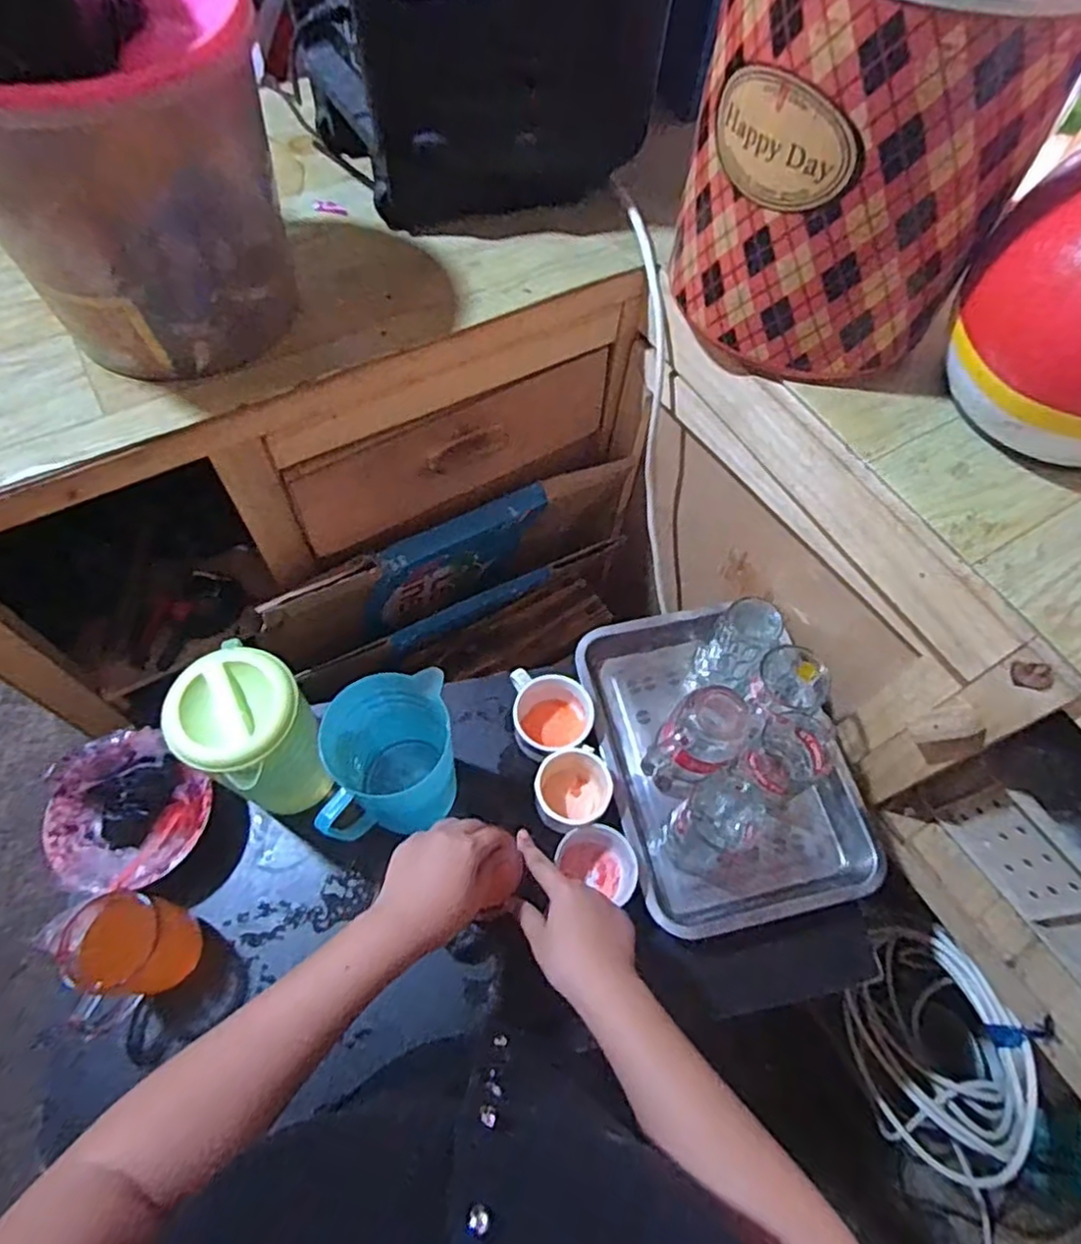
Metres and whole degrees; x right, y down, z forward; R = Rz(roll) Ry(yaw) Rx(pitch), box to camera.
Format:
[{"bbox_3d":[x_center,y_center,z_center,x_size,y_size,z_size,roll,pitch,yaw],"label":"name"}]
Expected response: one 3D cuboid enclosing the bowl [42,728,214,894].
[{"bbox_3d":[-0.416,0.194,0.685,0.144,0.057,0.142,0,63,-1],"label":"bowl"}]

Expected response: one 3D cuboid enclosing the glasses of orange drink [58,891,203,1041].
[{"bbox_3d":[-0.369,0.298,0.620,0.074,0.098,0.097,27,65,12],"label":"glasses of orange drink"}]

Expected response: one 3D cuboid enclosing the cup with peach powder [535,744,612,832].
[{"bbox_3d":[0.031,0.176,0.712,0.075,0.063,0.074,0,63,-1],"label":"cup with peach powder"}]

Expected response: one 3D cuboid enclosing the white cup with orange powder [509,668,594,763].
[{"bbox_3d":[0.013,0.102,0.751,0.085,0.064,0.097,-5,63,-3],"label":"white cup with orange powder"}]

